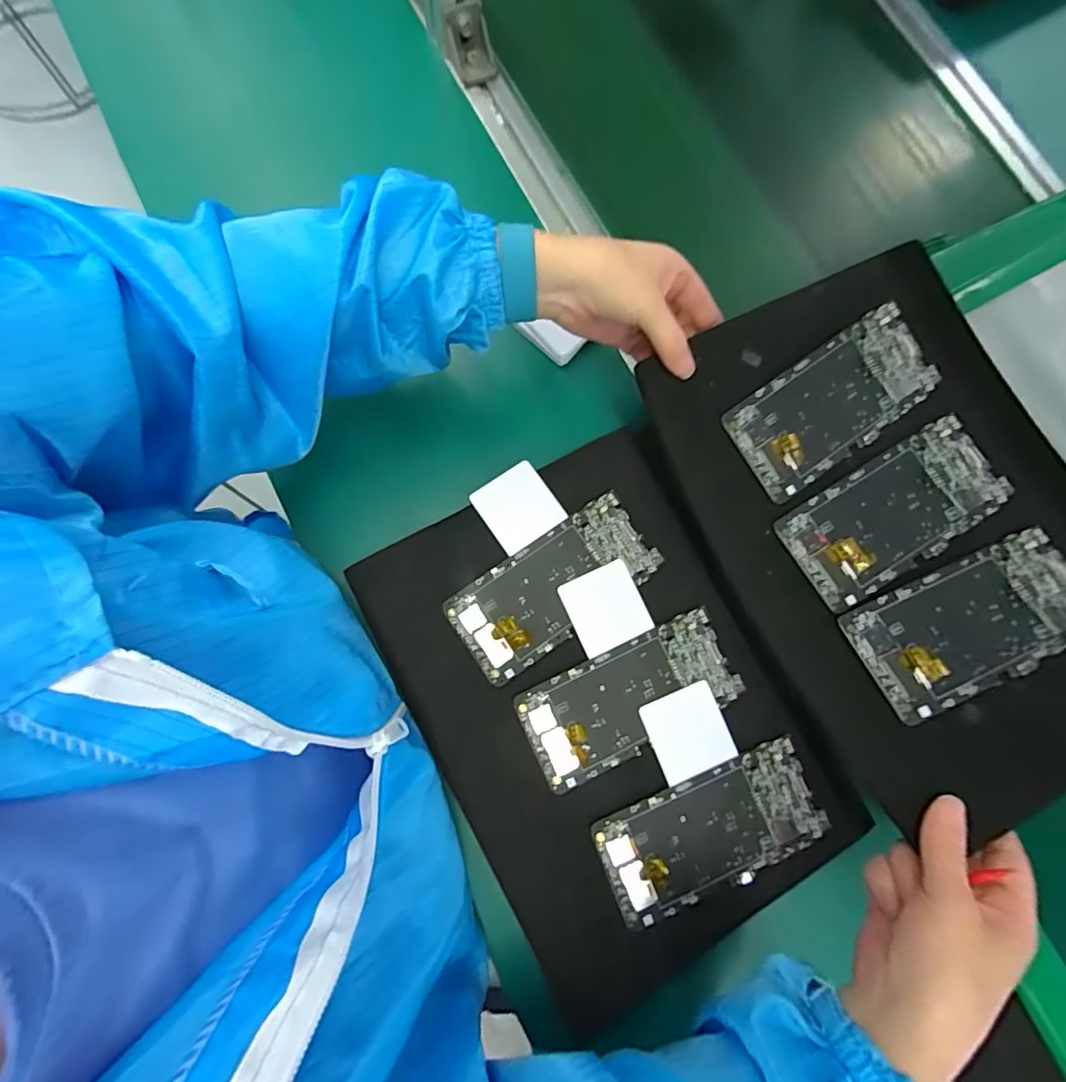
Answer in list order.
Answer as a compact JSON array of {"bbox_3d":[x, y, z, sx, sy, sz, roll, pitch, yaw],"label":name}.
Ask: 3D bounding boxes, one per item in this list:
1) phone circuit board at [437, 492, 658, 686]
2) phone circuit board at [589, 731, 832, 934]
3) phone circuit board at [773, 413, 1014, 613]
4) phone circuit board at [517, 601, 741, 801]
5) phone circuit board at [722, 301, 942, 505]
[{"bbox_3d":[0.016,0.033,0.386,0.153,0.009,0.072,-34,83,-10],"label":"phone circuit board"},{"bbox_3d":[0.123,0.200,0.359,0.155,0.008,0.072,-21,81,-8],"label":"phone circuit board"},{"bbox_3d":[0.246,-0.020,0.356,0.154,0.004,0.073,-30,82,-9],"label":"phone circuit board"},{"bbox_3d":[0.070,0.112,0.373,0.153,0.009,0.071,-24,81,-9],"label":"phone circuit board"},{"bbox_3d":[0.208,-0.097,0.362,0.152,0.013,0.071,-34,83,-10],"label":"phone circuit board"}]

